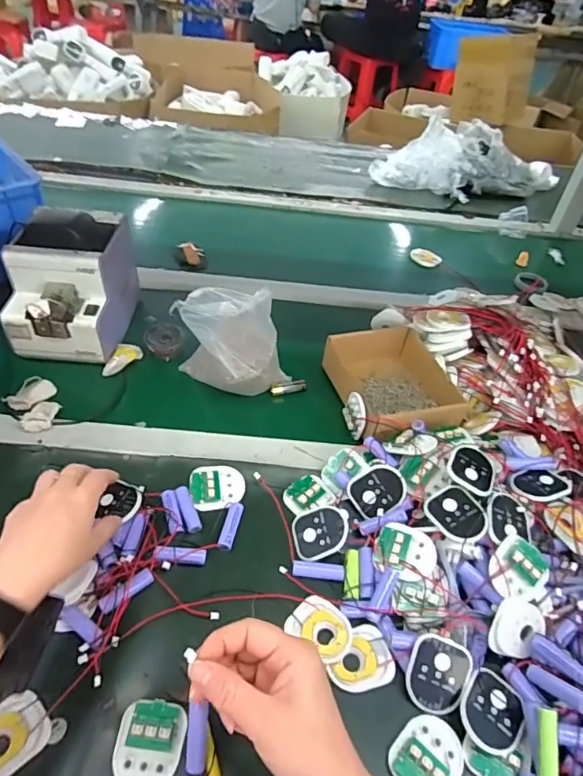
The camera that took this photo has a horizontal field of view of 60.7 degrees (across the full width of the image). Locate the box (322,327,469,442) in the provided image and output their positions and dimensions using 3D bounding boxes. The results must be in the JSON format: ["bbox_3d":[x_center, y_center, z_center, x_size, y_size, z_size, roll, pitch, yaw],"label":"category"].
[{"bbox_3d":[0.127,-0.003,0.662,0.137,0.054,0.182,-6,46,-13],"label":"box"}]

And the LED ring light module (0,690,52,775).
[{"bbox_3d":[-0.218,0.268,0.378,0.047,0.010,0.060,37,52,27],"label":"LED ring light module"}]

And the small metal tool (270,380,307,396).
[{"bbox_3d":[-0.004,0.000,0.678,0.049,0.013,0.013,-11,47,-18],"label":"small metal tool"}]

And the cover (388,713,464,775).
[{"bbox_3d":[0.108,0.288,0.389,0.050,0.008,0.058,34,50,25],"label":"cover"}]

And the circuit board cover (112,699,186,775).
[{"bbox_3d":[-0.109,0.272,0.380,0.049,0.010,0.056,8,44,0],"label":"circuit board cover"}]

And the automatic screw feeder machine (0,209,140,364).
[{"bbox_3d":[-0.296,-0.143,0.677,0.129,0.152,0.179,7,45,-4],"label":"automatic screw feeder machine"}]

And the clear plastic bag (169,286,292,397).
[{"bbox_3d":[-0.072,-0.054,0.616,0.143,0.146,0.076,6,45,-4],"label":"clear plastic bag"}]

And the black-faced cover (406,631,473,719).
[{"bbox_3d":[0.124,0.244,0.424,0.050,0.007,0.059,25,76,9],"label":"black-faced cover"}]

